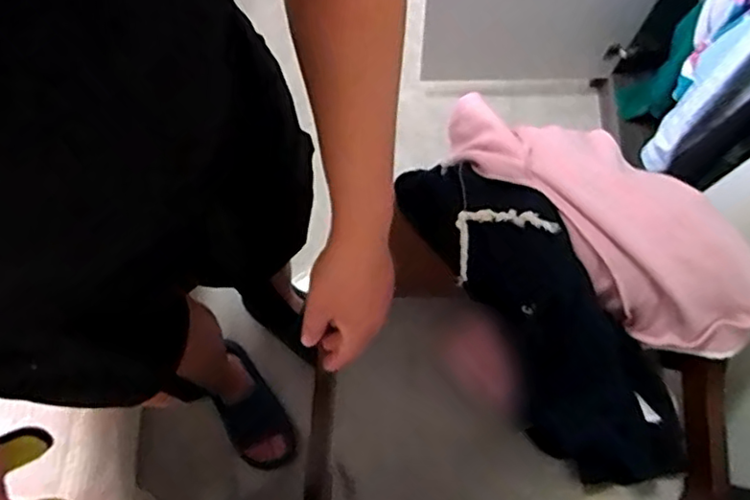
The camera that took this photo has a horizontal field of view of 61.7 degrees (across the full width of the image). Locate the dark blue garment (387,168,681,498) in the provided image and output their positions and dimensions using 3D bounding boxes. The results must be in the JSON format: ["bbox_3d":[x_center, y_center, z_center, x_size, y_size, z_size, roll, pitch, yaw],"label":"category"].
[{"bbox_3d":[0.192,0.093,0.691,0.147,0.121,0.461,-41,111,-10],"label":"dark blue garment"}]

